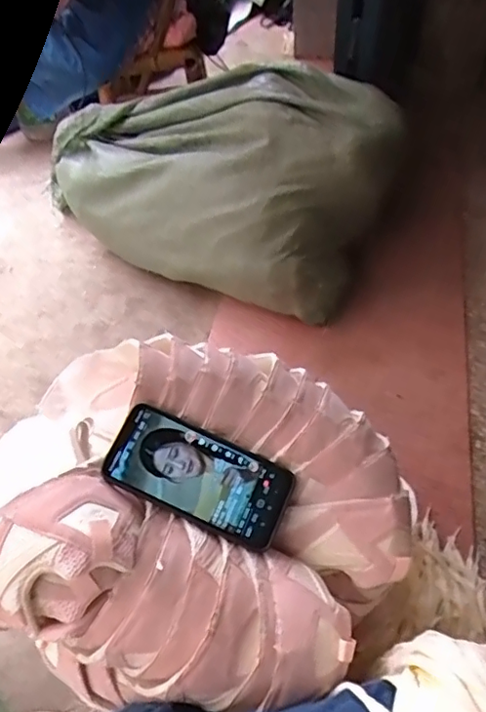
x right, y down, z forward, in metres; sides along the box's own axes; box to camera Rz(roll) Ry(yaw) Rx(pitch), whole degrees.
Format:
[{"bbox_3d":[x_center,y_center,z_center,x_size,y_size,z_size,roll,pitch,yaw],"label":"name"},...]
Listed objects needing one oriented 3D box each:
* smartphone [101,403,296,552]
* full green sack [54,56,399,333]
[{"bbox_3d":[-0.039,0.109,0.503,0.165,0.008,0.079,25,68,0],"label":"smartphone"},{"bbox_3d":[-0.064,-0.392,1.160,0.682,0.306,0.394,24,59,21],"label":"full green sack"}]

